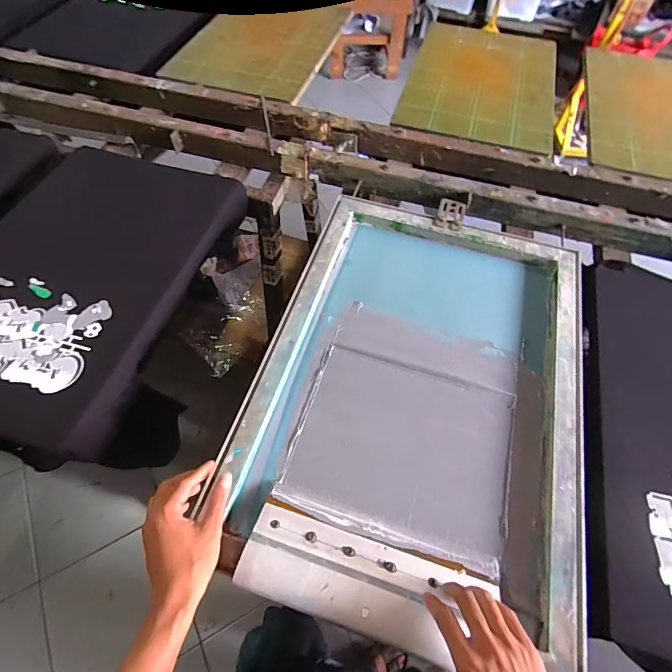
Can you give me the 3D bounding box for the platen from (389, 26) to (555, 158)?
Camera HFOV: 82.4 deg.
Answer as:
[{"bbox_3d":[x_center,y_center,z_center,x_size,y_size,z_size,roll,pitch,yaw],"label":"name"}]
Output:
[{"bbox_3d":[0.416,-0.724,1.092,0.405,0.029,0.702,17,59,7],"label":"platen"}]

